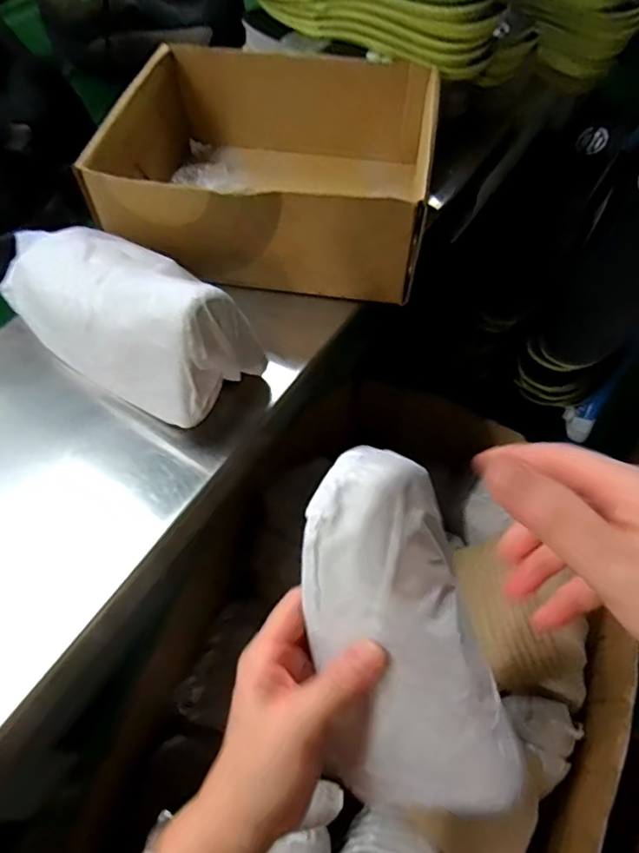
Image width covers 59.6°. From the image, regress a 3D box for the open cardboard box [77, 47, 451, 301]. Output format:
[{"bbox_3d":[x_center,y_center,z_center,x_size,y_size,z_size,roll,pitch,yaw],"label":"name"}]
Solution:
[{"bbox_3d":[-0.038,-0.233,0.506,0.269,0.101,0.237,10,58,7],"label":"open cardboard box"}]

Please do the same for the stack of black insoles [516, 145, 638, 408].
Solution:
[{"bbox_3d":[0.358,-0.183,0.698,0.114,0.063,0.340,26,97,16],"label":"stack of black insoles"}]

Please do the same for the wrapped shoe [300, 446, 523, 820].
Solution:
[{"bbox_3d":[0.043,0.112,0.310,0.088,0.045,0.191,-13,87,-8],"label":"wrapped shoe"}]

